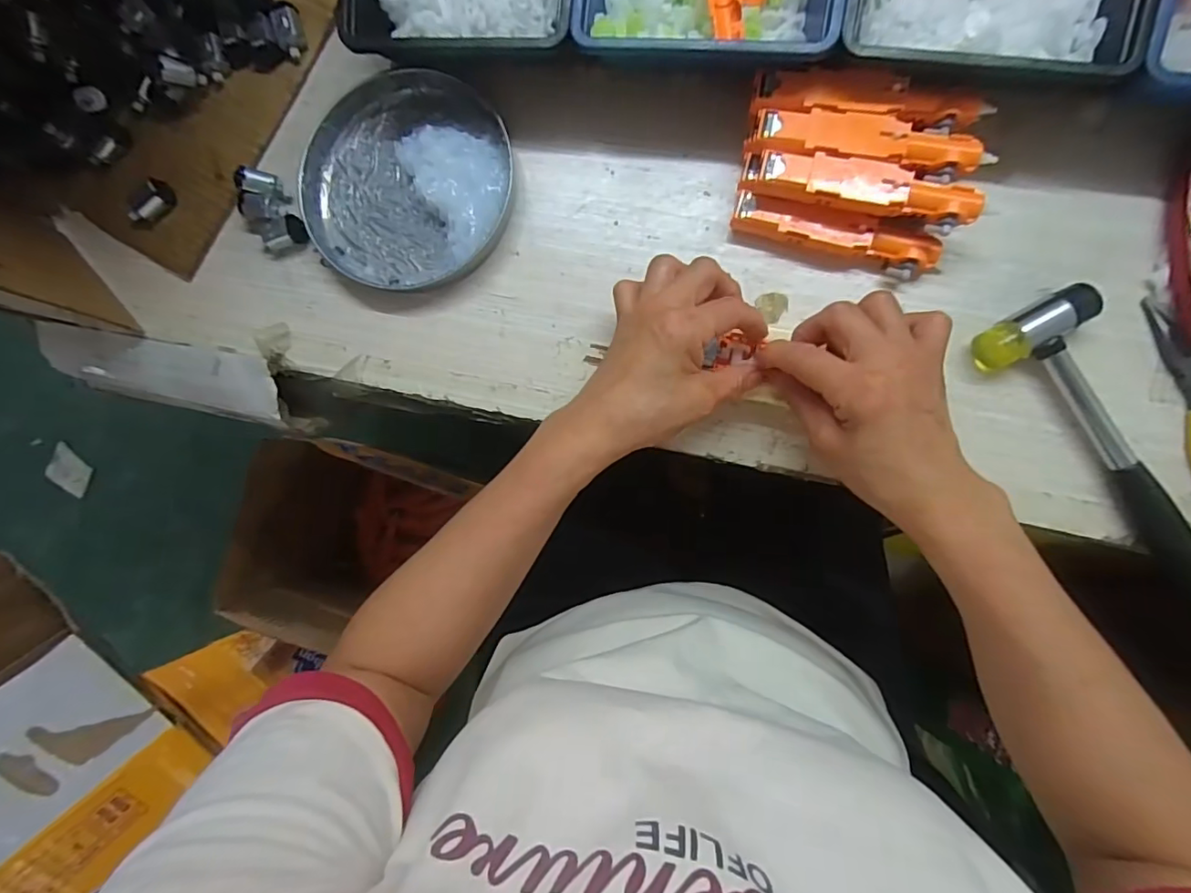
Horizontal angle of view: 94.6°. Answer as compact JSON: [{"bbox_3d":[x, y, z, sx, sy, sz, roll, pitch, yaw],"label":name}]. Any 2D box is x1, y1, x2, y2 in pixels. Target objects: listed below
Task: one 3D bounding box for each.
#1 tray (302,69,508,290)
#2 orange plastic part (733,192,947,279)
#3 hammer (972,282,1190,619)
[{"bbox_3d":[-0.129,-0.181,0.368,0.142,0.018,0.146,0,89,7],"label":"tray"},{"bbox_3d":[0.144,-0.129,0.331,0.120,0.024,0.028,17,91,8],"label":"orange plastic part"},{"bbox_3d":[0.308,0.020,0.305,0.062,0.024,0.234,-34,85,6],"label":"hammer"}]

